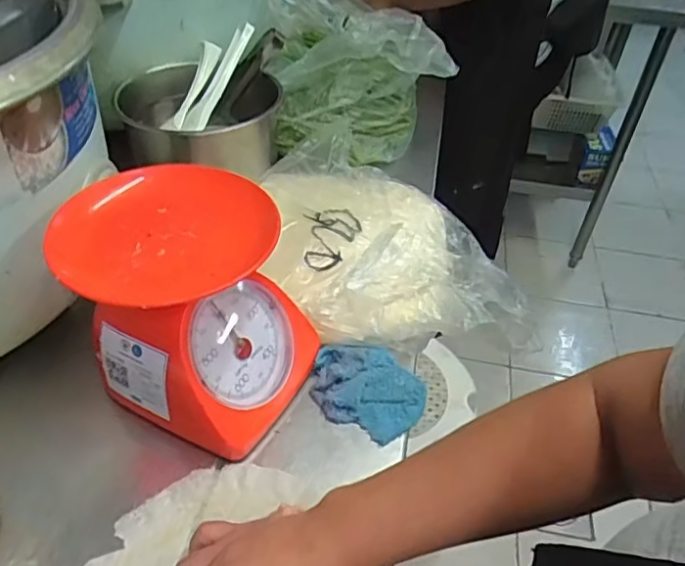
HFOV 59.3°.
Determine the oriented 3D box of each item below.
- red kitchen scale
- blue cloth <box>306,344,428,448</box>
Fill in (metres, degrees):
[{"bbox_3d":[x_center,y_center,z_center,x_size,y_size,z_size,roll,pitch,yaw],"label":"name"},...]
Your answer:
[{"bbox_3d":[-0.111,0.017,0.492,0.150,0.154,0.150,21,45,17],"label":"red kitchen scale"},{"bbox_3d":[0.019,0.090,0.525,0.101,0.031,0.069,20,45,16],"label":"blue cloth"}]

